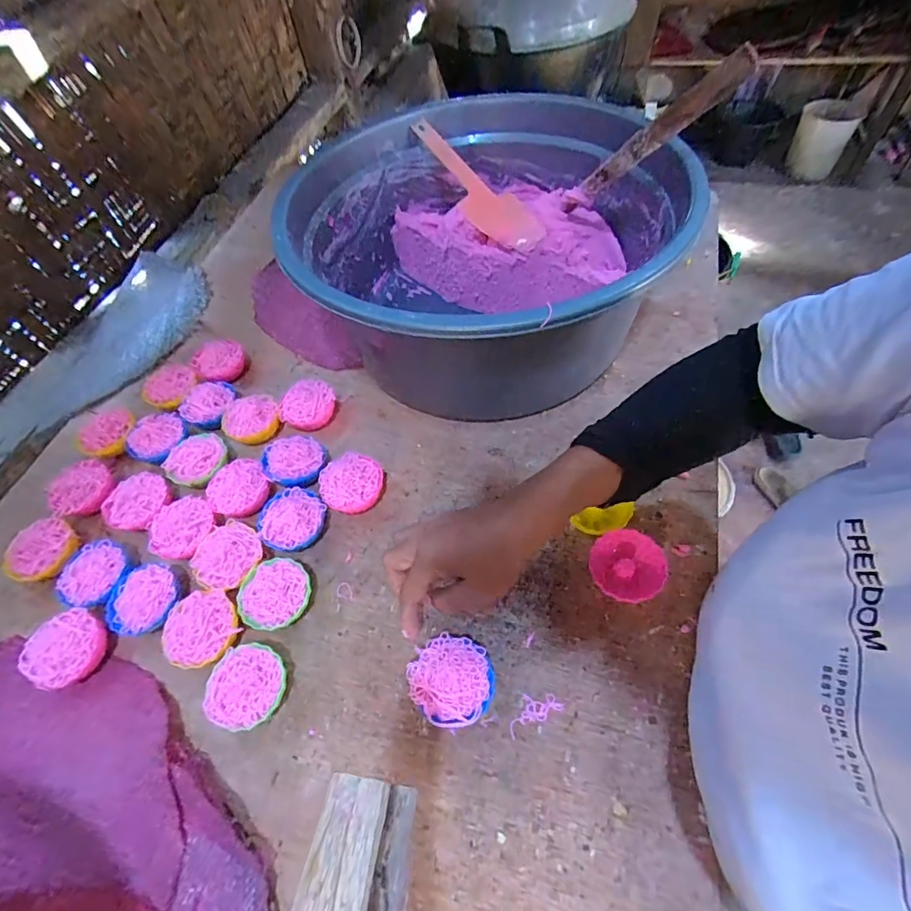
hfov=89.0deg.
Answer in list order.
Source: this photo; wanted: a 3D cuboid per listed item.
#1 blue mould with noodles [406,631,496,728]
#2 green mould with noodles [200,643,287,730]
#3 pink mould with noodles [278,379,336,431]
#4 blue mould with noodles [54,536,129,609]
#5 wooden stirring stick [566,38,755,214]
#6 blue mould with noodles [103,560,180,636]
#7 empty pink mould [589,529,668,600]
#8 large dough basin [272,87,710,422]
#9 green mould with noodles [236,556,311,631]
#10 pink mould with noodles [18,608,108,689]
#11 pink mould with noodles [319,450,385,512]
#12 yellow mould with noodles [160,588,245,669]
[{"bbox_3d":[-0.003,0.177,0.365,0.065,0.034,0.061,-3,58,5],"label":"blue mould with noodles"},{"bbox_3d":[-0.165,0.188,0.375,0.058,0.030,0.059,-3,58,5],"label":"green mould with noodles"},{"bbox_3d":[-0.167,-0.054,0.529,0.064,0.036,0.057,-38,62,-16],"label":"pink mould with noodles"},{"bbox_3d":[-0.337,0.115,0.440,0.056,0.028,0.061,-3,58,5],"label":"blue mould with noodles"},{"bbox_3d":[0.182,-0.299,0.446,0.032,0.218,0.023,-44,106,-22],"label":"wooden stirring stick"},{"bbox_3d":[-0.283,0.132,0.424,0.066,0.036,0.061,-3,58,5],"label":"blue mould with noodles"},{"bbox_3d":[0.148,0.097,0.404,0.064,0.024,0.058,-30,60,-11],"label":"empty pink mould"},{"bbox_3d":[0.031,-0.219,0.531,0.381,0.195,0.405,-3,58,5],"label":"large dough basin"},{"bbox_3d":[-0.157,0.125,0.411,0.058,0.030,0.060,-3,58,5],"label":"green mould with noodles"},{"bbox_3d":[-0.335,0.169,0.404,0.057,0.035,0.060,-3,58,5],"label":"pink mould with noodles"},{"bbox_3d":[-0.102,0.029,0.464,0.060,0.038,0.060,-3,58,5],"label":"pink mould with noodles"},{"bbox_3d":[-0.217,0.151,0.402,0.065,0.036,0.060,-3,58,5],"label":"yellow mould with noodles"}]

